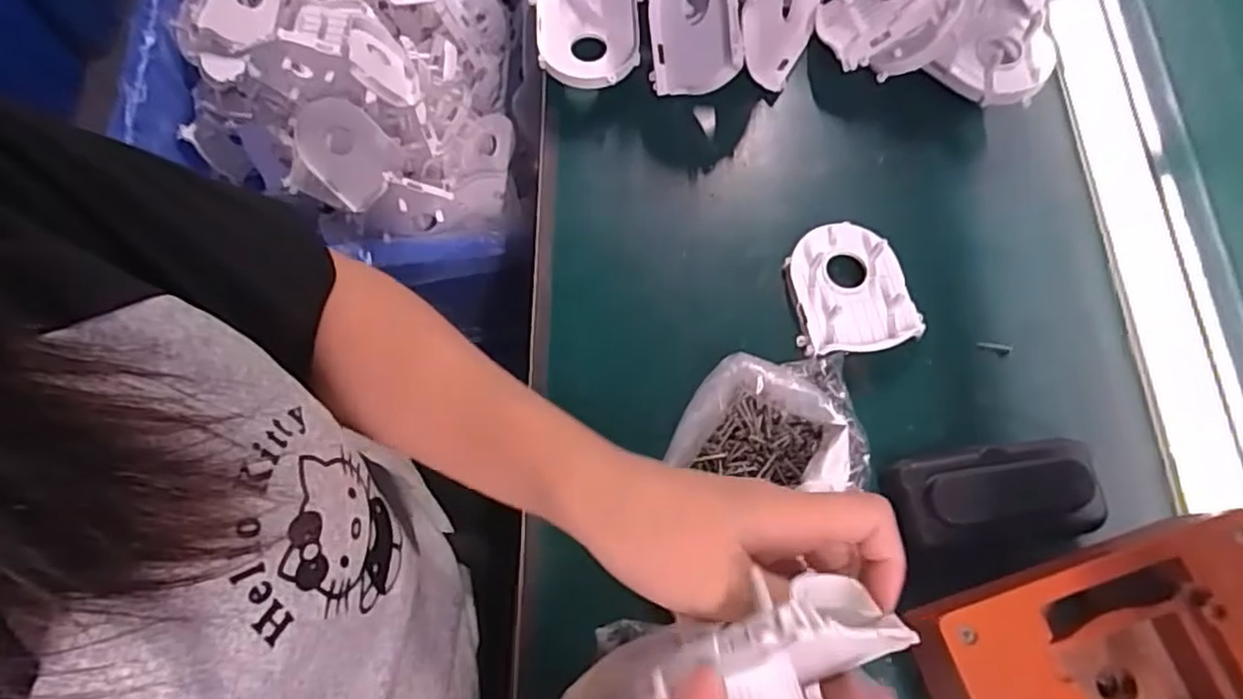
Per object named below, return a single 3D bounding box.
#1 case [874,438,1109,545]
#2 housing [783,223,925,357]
[{"bbox_3d":[0.192,0.075,0.356,0.105,0.025,0.047,-6,69,0],"label":"case"},{"bbox_3d":[0.133,-0.037,0.402,0.066,0.019,0.082,-6,69,0],"label":"housing"}]

